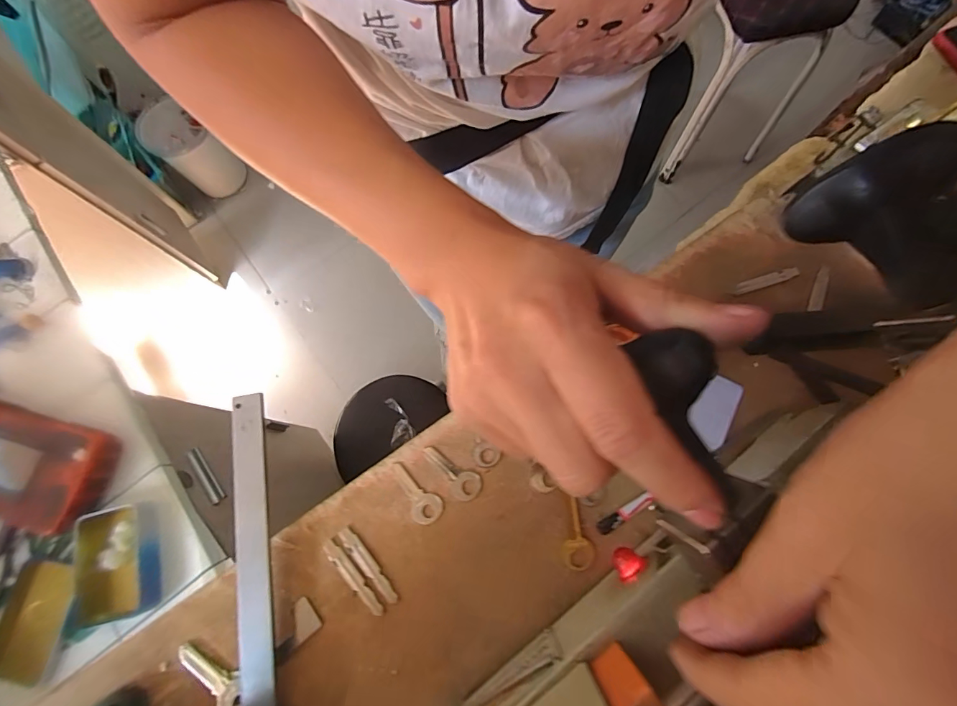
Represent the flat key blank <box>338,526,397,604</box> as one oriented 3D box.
[{"bbox_3d":[-0.065,0.125,0.244,0.009,0.004,0.051,-43,77,-10],"label":"flat key blank"}]

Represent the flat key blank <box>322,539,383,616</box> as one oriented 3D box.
[{"bbox_3d":[-0.074,0.131,0.242,0.051,0.005,0.010,42,80,12],"label":"flat key blank"}]

